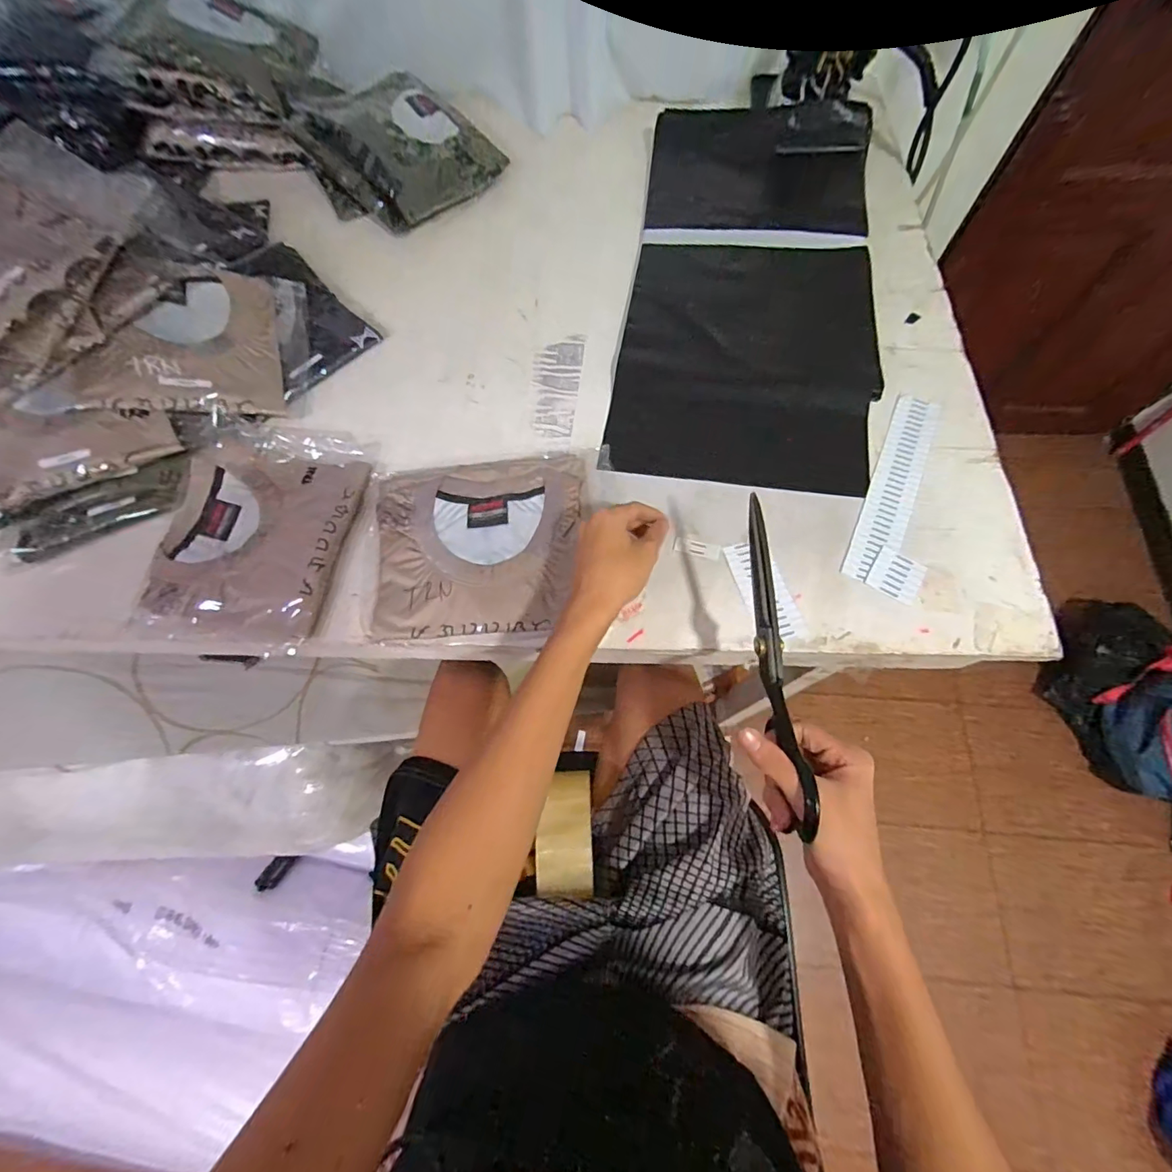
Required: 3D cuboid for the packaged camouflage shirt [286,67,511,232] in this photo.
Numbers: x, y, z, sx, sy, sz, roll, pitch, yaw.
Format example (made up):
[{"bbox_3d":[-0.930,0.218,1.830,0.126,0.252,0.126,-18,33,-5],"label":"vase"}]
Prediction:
[{"bbox_3d":[-0.255,-0.604,0.696,0.223,0.071,0.187,37,75,15],"label":"packaged camouflage shirt"}]

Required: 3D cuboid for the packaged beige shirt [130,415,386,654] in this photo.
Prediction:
[{"bbox_3d":[-0.333,-0.061,0.517,0.184,0.025,0.244,7,69,6],"label":"packaged beige shirt"}]

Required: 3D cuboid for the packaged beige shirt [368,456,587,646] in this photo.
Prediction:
[{"bbox_3d":[-0.108,-0.041,0.499,0.203,0.026,0.198,0,69,3],"label":"packaged beige shirt"}]

